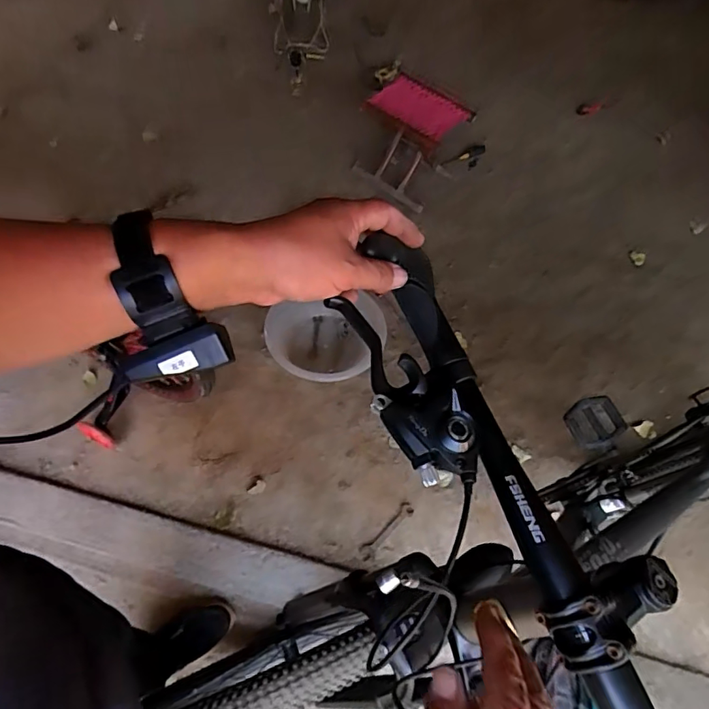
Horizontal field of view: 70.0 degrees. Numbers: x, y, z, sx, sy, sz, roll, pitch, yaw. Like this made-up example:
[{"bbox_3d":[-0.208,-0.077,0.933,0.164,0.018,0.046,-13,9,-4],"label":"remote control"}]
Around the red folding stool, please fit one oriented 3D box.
[{"bbox_3d":[0.184,-0.708,1.688,0.312,0.280,0.230,37,64,17],"label":"red folding stool"}]

